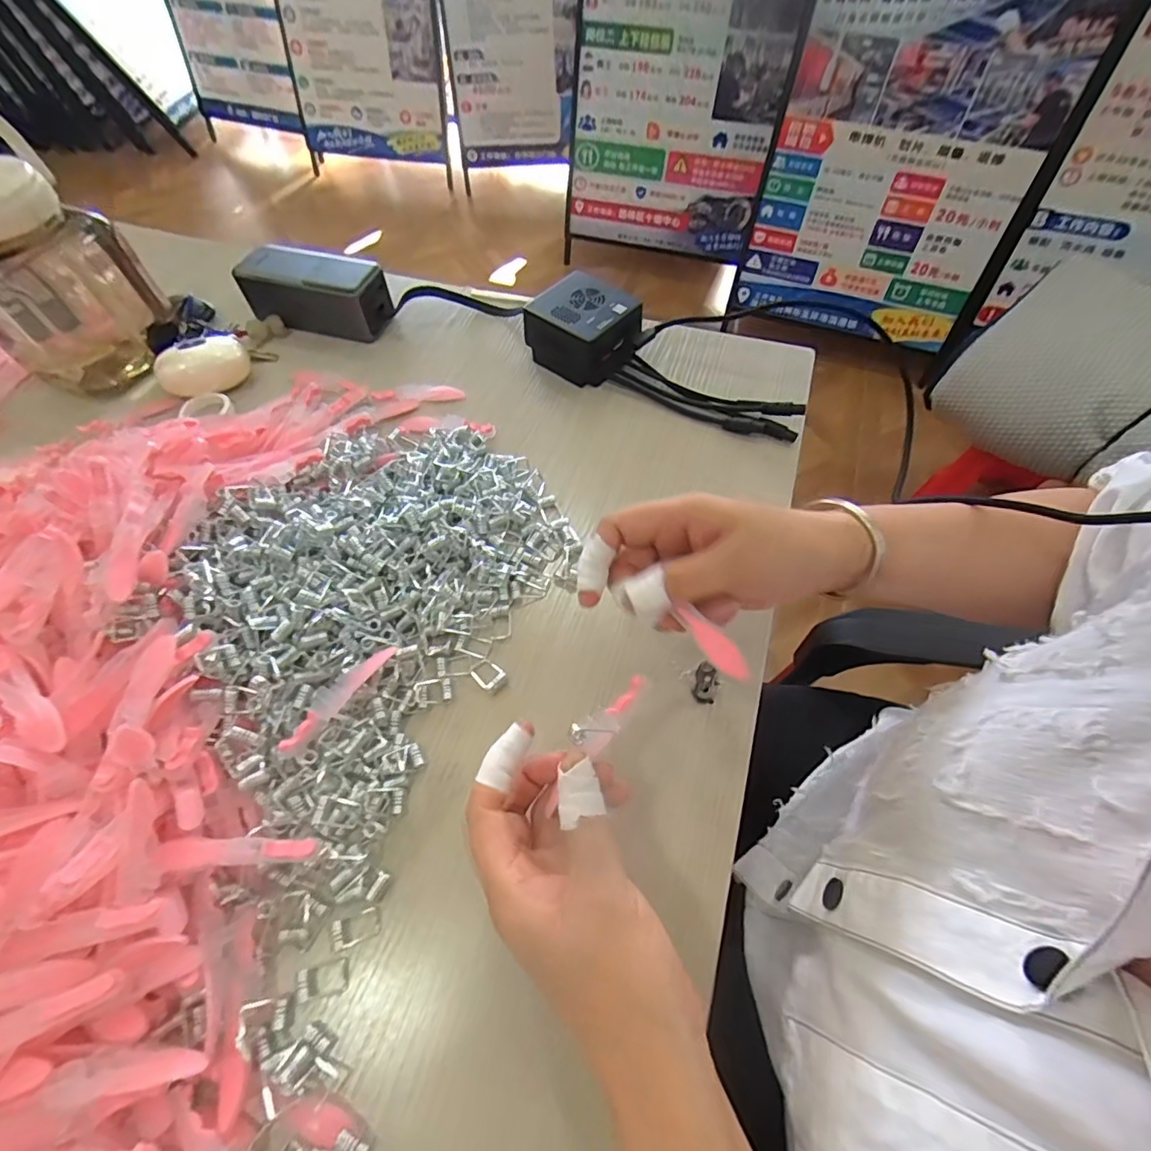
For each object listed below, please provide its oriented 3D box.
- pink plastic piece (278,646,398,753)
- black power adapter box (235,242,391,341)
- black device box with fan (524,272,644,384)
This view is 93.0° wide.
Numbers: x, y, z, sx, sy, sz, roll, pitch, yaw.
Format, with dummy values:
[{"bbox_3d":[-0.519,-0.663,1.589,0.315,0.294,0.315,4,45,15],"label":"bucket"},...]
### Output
[{"bbox_3d":[-0.135,0.067,0.310,0.013,0.013,0.076,28,63,16],"label":"pink plastic piece"},{"bbox_3d":[-0.243,-0.269,0.517,0.126,0.050,0.057,13,60,8],"label":"black power adapter box"},{"bbox_3d":[0.010,-0.215,0.479,0.085,0.049,0.073,33,65,18],"label":"black device box with fan"}]

